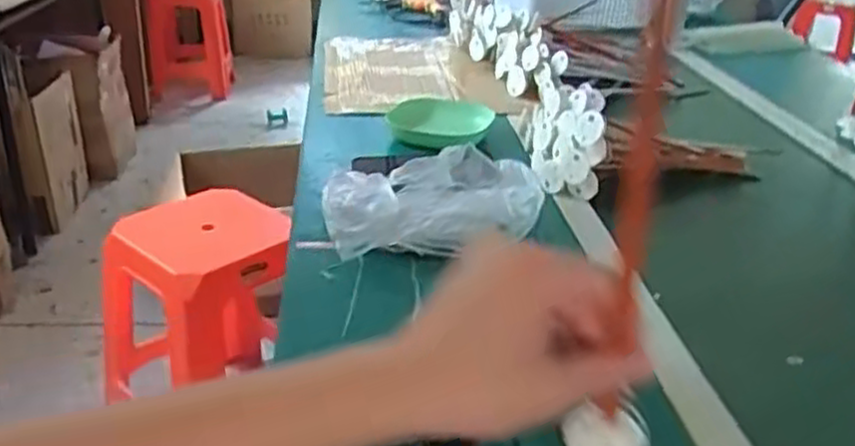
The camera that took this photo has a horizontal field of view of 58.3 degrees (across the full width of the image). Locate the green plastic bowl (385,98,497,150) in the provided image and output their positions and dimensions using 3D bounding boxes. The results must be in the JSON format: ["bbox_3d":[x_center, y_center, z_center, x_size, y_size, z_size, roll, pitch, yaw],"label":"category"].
[{"bbox_3d":[0.019,-0.144,1.091,0.145,0.030,0.139,-2,27,-11],"label":"green plastic bowl"}]

